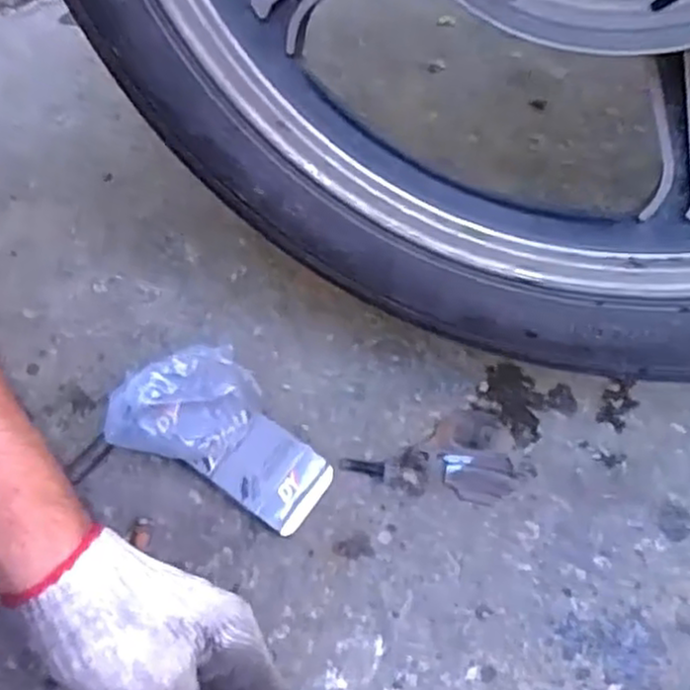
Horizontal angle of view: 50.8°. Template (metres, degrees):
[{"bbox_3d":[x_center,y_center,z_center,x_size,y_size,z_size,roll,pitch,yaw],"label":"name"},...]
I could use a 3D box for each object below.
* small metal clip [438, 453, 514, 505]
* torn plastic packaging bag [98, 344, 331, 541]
[{"bbox_3d":[0.087,0.088,0.479,0.045,0.004,0.033,1,63,3],"label":"small metal clip"},{"bbox_3d":[-0.075,0.058,0.470,0.141,0.026,0.080,35,69,-1],"label":"torn plastic packaging bag"}]

